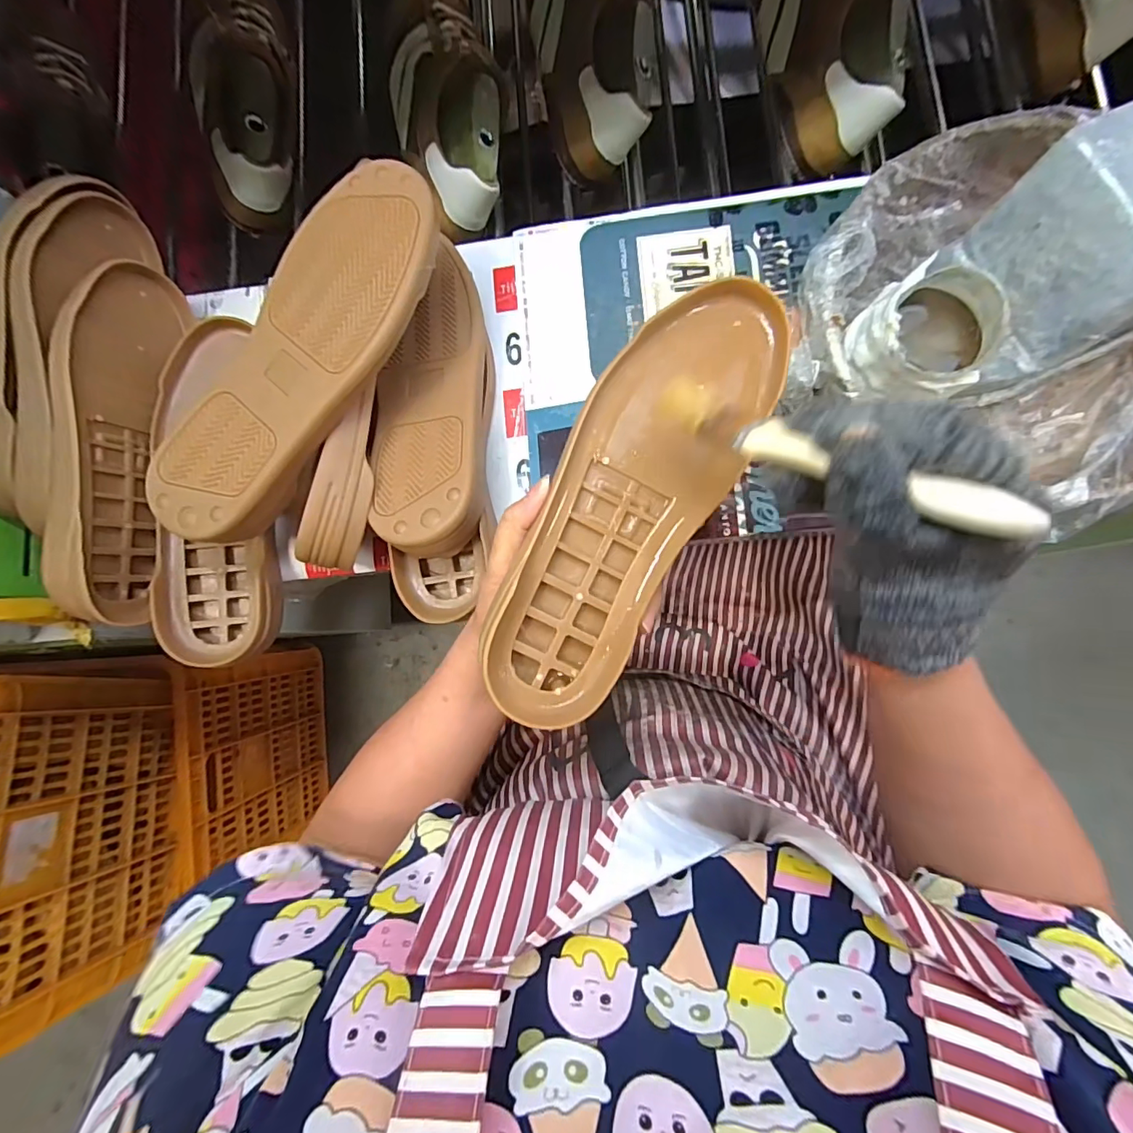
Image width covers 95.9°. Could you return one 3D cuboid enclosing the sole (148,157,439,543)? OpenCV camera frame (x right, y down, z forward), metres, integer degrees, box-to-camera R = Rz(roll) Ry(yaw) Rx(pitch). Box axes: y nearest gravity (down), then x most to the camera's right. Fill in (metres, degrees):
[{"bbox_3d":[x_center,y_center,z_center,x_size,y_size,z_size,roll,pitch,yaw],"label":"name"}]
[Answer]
[{"bbox_3d":[-0.167,-0.129,0.321,0.092,0.034,0.252,36,88,9],"label":"sole"}]

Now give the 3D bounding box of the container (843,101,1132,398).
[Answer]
[{"bbox_3d":[0.279,-0.166,0.310,0.204,0.121,0.103,-27,82,2],"label":"container"}]

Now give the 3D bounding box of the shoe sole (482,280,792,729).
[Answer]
[{"bbox_3d":[0.036,-0.040,0.281,0.083,0.031,0.256,28,84,8],"label":"shoe sole"}]

